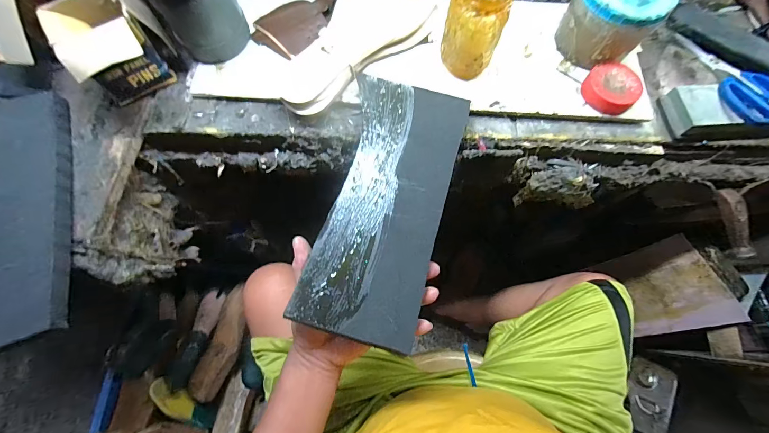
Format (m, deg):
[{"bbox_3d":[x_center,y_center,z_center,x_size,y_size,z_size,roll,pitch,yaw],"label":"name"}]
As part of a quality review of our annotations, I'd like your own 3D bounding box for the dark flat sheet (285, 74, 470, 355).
[{"bbox_3d":[0.006,-0.018,0.374,0.124,0.009,0.295,15,74,4],"label":"dark flat sheet"}]

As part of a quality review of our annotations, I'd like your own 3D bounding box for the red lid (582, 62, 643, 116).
[{"bbox_3d":[0.295,-0.166,0.438,0.065,0.024,0.065,0,73,-1],"label":"red lid"}]

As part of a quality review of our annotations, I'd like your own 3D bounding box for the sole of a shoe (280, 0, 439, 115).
[{"bbox_3d":[-0.040,-0.239,0.443,0.254,0.031,0.109,-41,78,-12],"label":"sole of a shoe"}]

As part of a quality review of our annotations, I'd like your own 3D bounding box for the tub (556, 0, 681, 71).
[{"bbox_3d":[0.293,-0.261,0.437,0.104,0.087,0.104,0,73,-1],"label":"tub"}]

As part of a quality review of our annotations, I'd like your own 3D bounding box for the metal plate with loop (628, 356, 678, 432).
[{"bbox_3d":[0.610,0.418,0.773,0.090,0.017,0.153,19,80,24],"label":"metal plate with loop"}]

